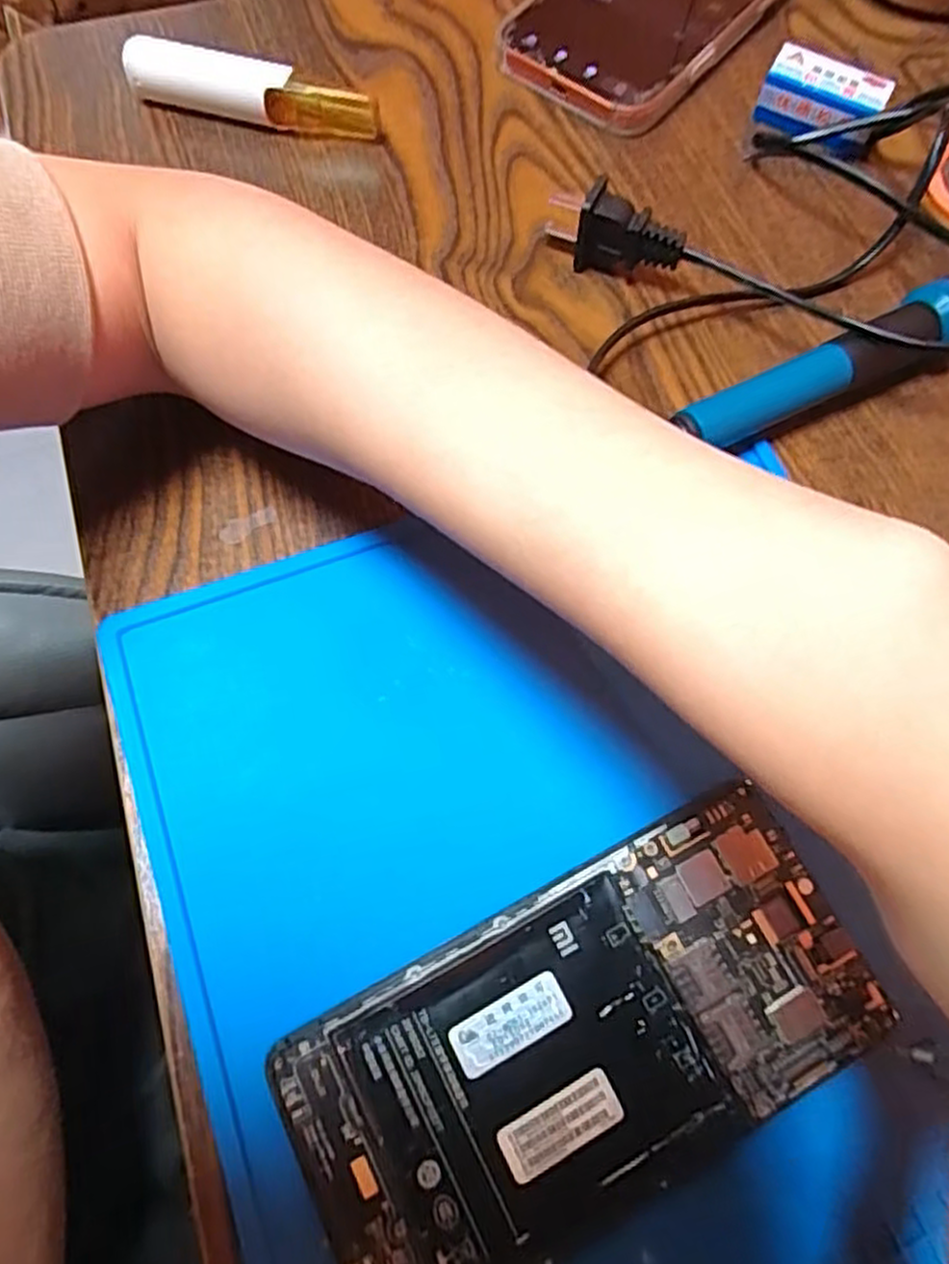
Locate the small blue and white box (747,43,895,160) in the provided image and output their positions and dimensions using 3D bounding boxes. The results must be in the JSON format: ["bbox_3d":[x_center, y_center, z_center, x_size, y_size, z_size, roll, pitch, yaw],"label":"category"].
[{"bbox_3d":[0.145,-0.221,0.310,0.049,0.023,0.026,25,70,7],"label":"small blue and white box"}]

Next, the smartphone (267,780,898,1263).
[{"bbox_3d":[0.028,0.103,0.187,0.145,0.008,0.072,-25,72,-11],"label":"smartphone"}]

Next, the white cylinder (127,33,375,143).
[{"bbox_3d":[-0.091,-0.221,0.305,0.104,0.021,0.016,14,69,3],"label":"white cylinder"}]

